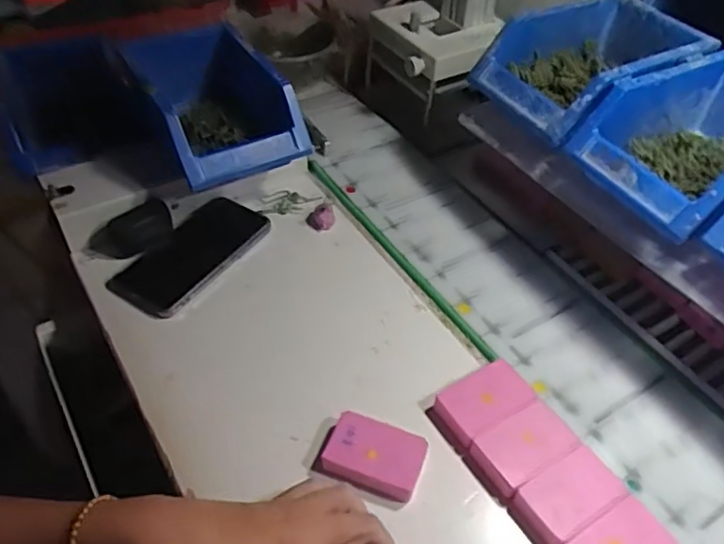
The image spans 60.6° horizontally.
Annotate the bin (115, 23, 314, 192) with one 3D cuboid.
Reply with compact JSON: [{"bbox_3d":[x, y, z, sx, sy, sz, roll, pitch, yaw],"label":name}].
[{"bbox_3d":[-0.149,-0.173,0.620,0.130,0.089,0.193,-21,51,-24],"label":"bin"}]

